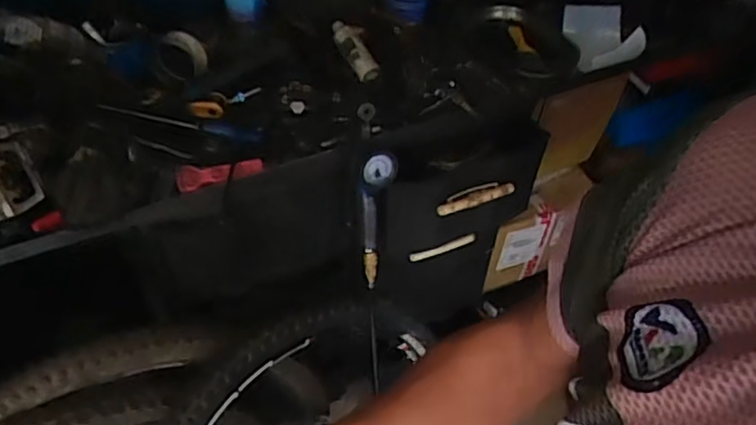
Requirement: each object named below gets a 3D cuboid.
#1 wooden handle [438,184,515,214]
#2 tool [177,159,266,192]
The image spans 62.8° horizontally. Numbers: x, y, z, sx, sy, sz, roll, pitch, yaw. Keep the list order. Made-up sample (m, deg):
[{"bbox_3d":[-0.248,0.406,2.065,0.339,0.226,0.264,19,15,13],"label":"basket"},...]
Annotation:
[{"bbox_3d":[0.163,-0.022,1.031,0.139,0.021,0.014,-16,52,-16],"label":"wooden handle"},{"bbox_3d":[-0.227,-0.059,0.894,0.118,0.017,0.044,-13,52,-14],"label":"tool"}]

